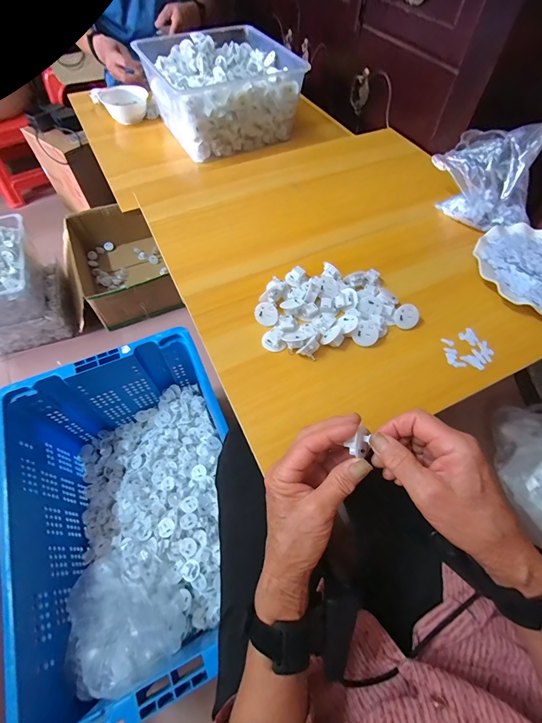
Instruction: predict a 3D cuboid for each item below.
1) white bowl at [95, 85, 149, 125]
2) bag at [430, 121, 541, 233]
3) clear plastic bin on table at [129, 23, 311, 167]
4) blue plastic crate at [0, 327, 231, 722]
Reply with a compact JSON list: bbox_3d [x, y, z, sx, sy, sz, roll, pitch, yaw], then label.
[{"bbox_3d":[-0.370,-0.658,0.819,0.108,0.047,0.119,-24,63,-14],"label":"white bowl"},{"bbox_3d":[0.357,-0.308,0.525,0.123,0.116,0.142,-7,60,-5],"label":"bag"},{"bbox_3d":[-0.116,-0.635,0.759,0.288,0.134,0.295,-24,63,-14],"label":"clear plastic bin on table"},{"bbox_3d":[-0.255,0.287,0.669,0.380,0.276,0.579,-22,62,-13],"label":"blue plastic crate"}]

